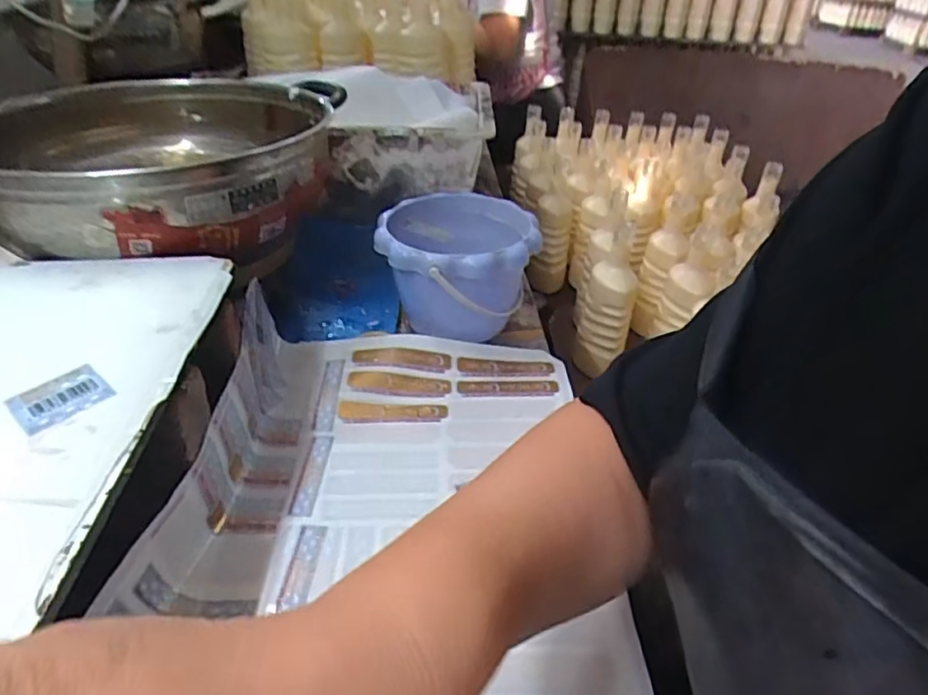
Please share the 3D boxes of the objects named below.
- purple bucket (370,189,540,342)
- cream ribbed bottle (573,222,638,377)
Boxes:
[{"bbox_3d":[-0.007,-0.073,0.635,0.149,0.120,0.150,1,36,-1],"label":"purple bucket"},{"bbox_3d":[0.235,-0.064,1.025,0.079,0.234,0.084,9,34,8],"label":"cream ribbed bottle"}]

